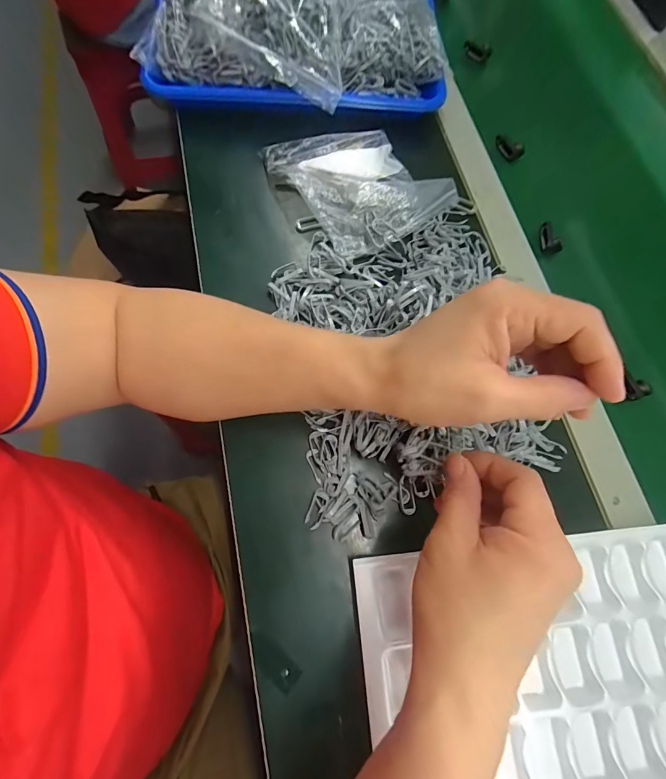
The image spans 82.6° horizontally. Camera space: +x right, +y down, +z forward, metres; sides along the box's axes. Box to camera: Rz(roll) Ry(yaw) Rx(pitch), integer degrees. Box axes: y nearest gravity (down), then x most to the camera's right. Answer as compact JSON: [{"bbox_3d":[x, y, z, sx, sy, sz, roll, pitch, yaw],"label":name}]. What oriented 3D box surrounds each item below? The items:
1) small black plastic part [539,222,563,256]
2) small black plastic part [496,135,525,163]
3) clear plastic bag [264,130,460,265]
[{"bbox_3d":[0.233,-0.162,0.407,0.016,0.014,0.033,-3,72,-5],"label":"small black plastic part"},{"bbox_3d":[0.205,-0.280,0.442,0.035,0.010,0.029,21,72,3],"label":"small black plastic part"},{"bbox_3d":[0.030,-0.223,0.395,0.138,0.025,0.159,-33,77,-13],"label":"clear plastic bag"}]

